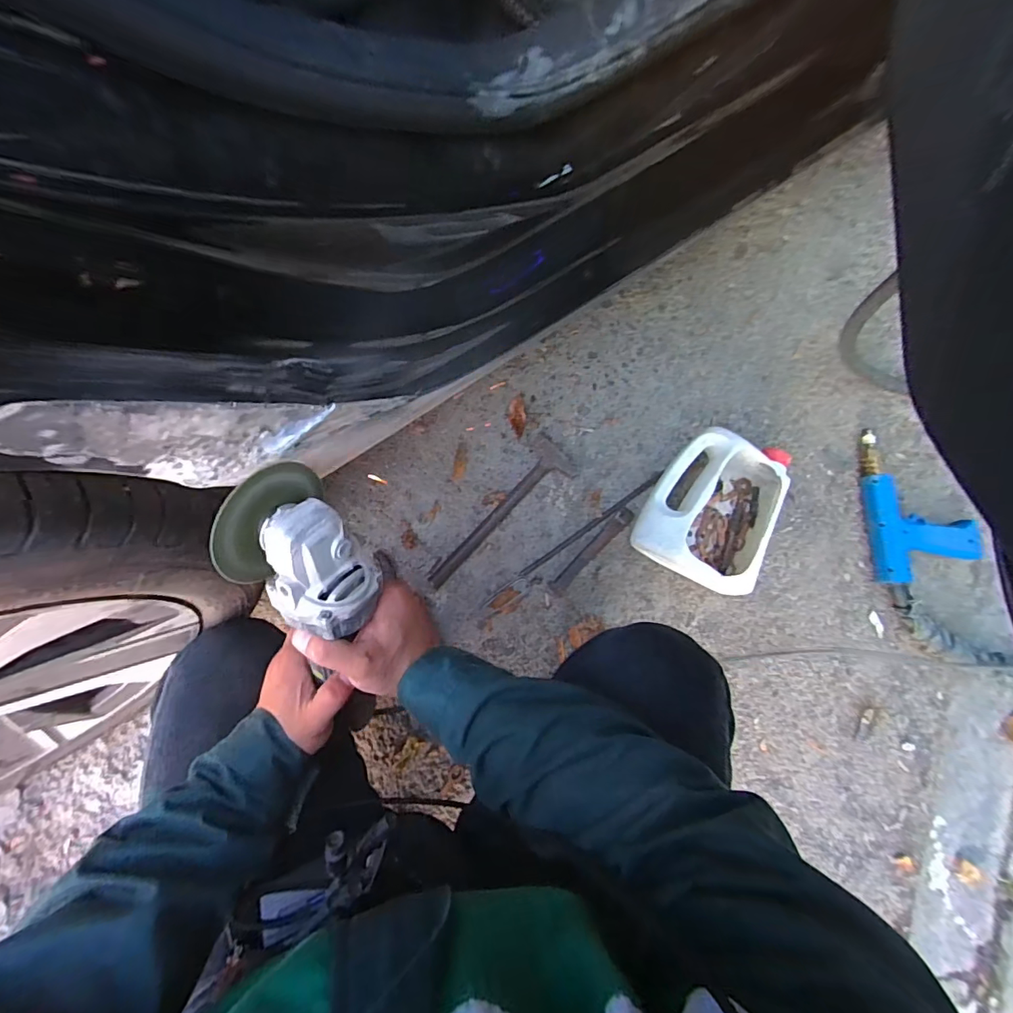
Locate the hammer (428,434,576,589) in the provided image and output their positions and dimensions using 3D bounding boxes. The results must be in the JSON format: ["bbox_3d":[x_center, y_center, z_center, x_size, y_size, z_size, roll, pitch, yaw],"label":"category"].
[{"bbox_3d":[-0.004,0.017,0.749,0.079,0.024,0.291,38,81,7],"label":"hammer"}]

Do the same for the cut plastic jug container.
[{"bbox_3d":[0.316,-0.001,0.731,0.178,0.091,0.231,28,80,5],"label":"cut plastic jug container"}]

